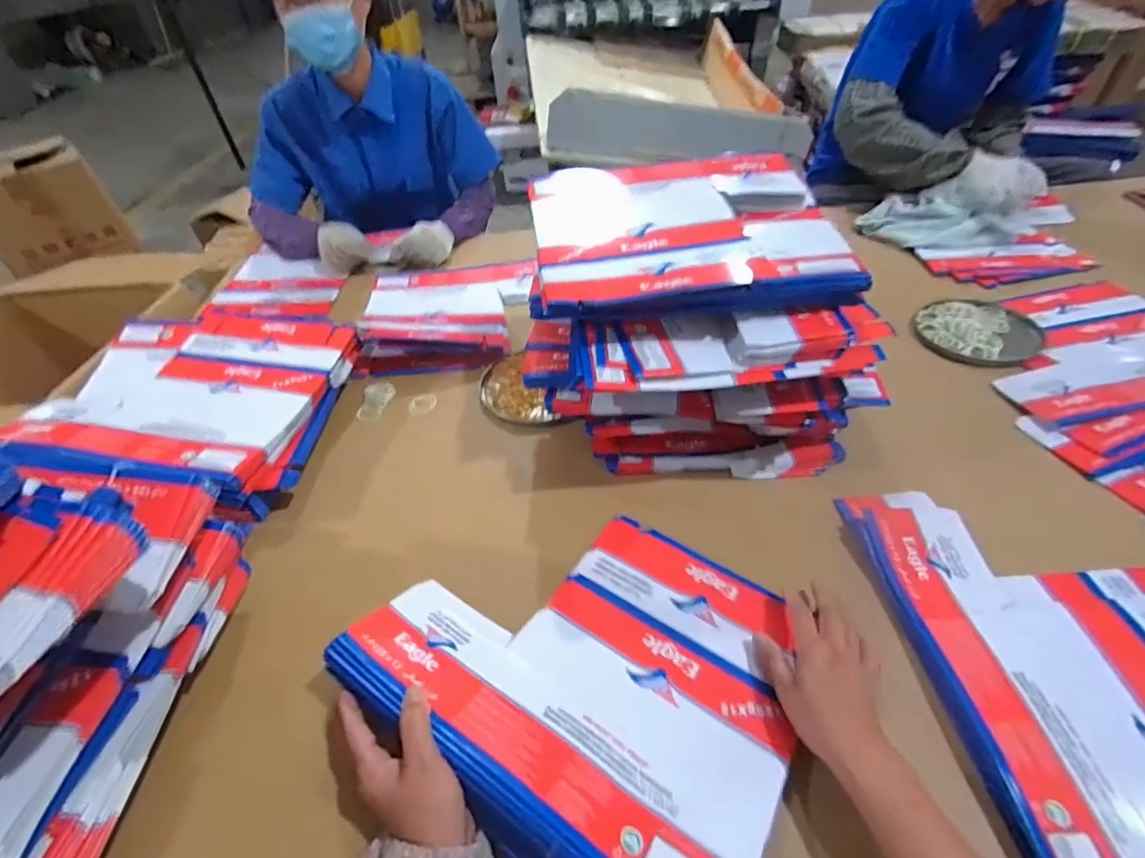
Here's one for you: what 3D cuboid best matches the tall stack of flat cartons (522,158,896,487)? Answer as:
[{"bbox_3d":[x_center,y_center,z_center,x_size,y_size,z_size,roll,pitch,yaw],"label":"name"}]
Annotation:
[{"bbox_3d":[0.158,-0.148,0.670,0.405,0.239,0.344,-2,45,1],"label":"tall stack of flat cartons"}]

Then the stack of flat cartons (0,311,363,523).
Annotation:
[{"bbox_3d":[-0.497,-0.033,0.707,0.346,0.091,0.292,7,46,11],"label":"stack of flat cartons"}]

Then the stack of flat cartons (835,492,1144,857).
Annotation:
[{"bbox_3d":[0.458,0.206,0.462,0.293,0.032,0.385,-4,45,0],"label":"stack of flat cartons"}]

